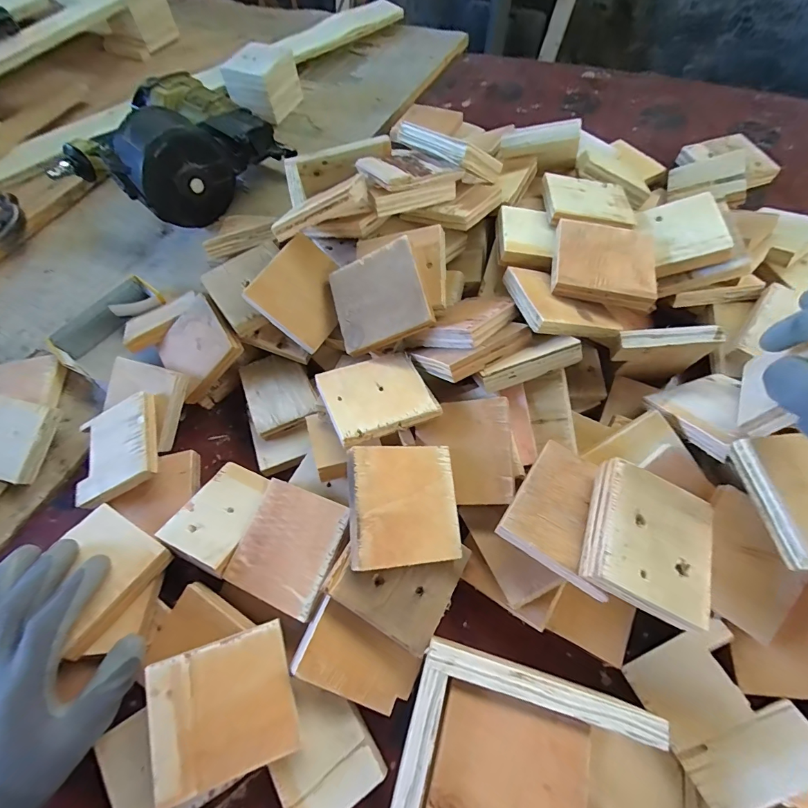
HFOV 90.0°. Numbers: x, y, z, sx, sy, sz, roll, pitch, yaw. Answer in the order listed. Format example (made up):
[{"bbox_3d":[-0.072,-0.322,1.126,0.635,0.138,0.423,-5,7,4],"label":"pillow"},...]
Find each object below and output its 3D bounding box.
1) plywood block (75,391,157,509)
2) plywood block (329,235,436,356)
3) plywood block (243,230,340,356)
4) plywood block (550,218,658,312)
[{"bbox_3d":[-0.284,0.044,0.401,0.086,0.016,0.090,-26,65,8],"label":"plywood block"},{"bbox_3d":[-0.024,-0.103,0.392,0.090,0.018,0.087,-19,78,24],"label":"plywood block"},{"bbox_3d":[-0.100,-0.116,0.416,0.087,0.015,0.093,38,77,-13],"label":"plywood block"},{"bbox_3d":[0.195,-0.138,0.391,0.095,0.012,0.090,14,65,8],"label":"plywood block"}]

